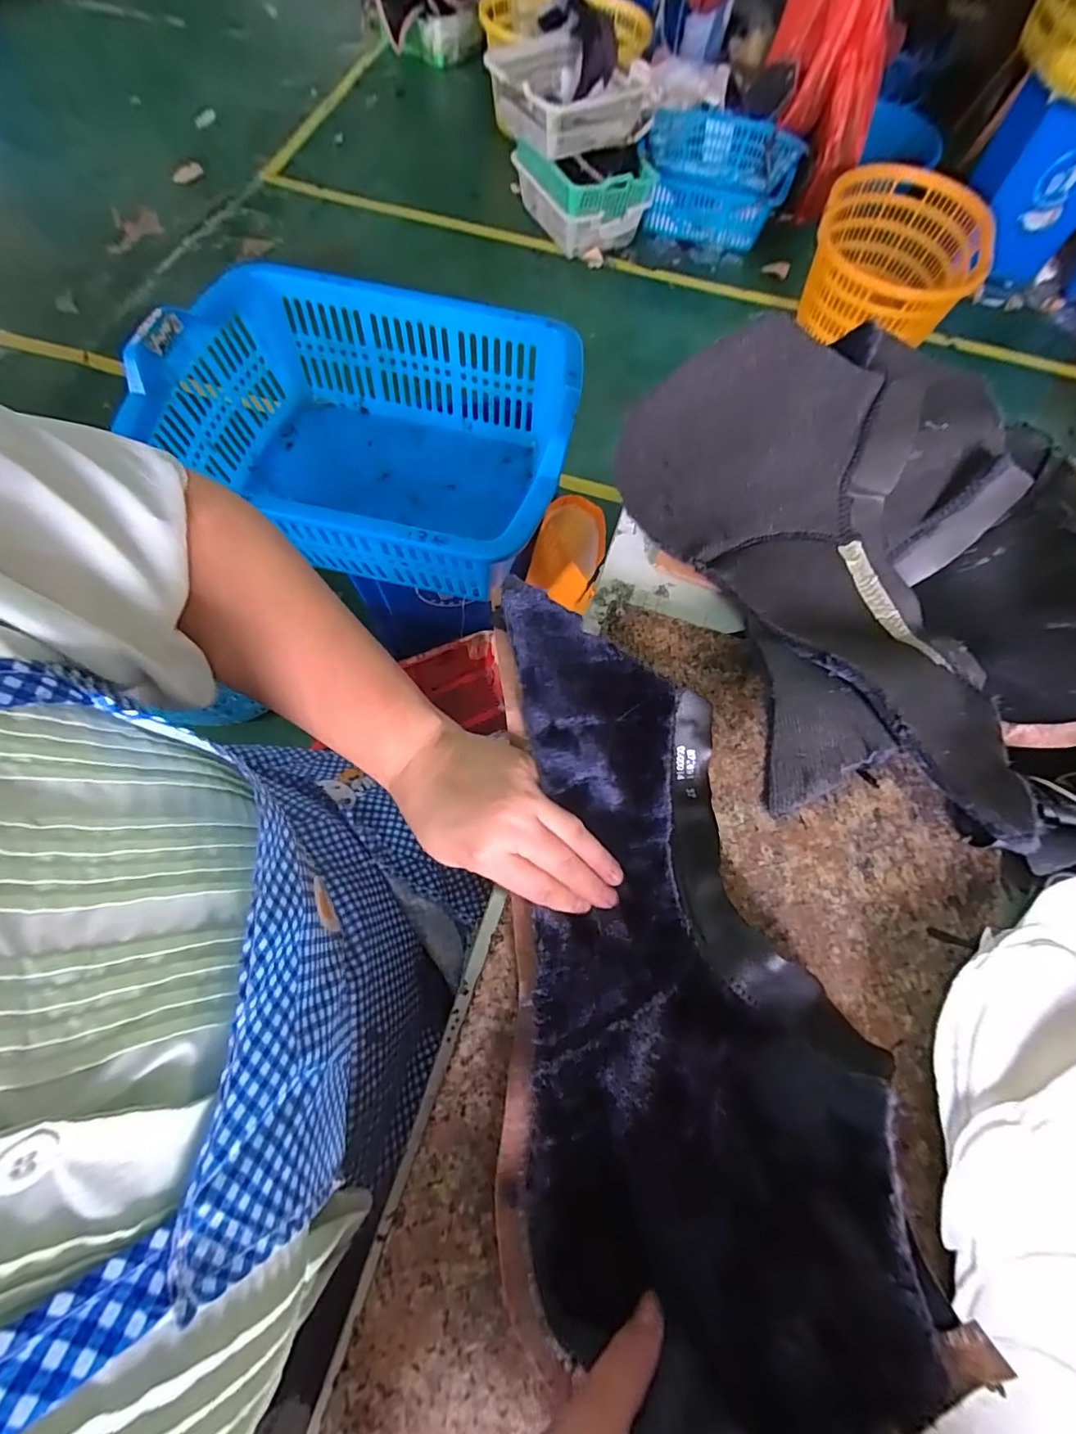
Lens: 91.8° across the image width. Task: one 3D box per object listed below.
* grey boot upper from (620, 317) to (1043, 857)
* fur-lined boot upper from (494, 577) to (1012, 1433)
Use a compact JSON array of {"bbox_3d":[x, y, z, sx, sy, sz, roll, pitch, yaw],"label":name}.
[{"bbox_3d":[0.231,-0.109,0.386,0.255,0.097,0.398,-9,69,-6],"label":"grey boot upper"},{"bbox_3d":[0.059,0.111,0.274,0.185,0.076,0.375,-10,72,-6],"label":"fur-lined boot upper"}]

